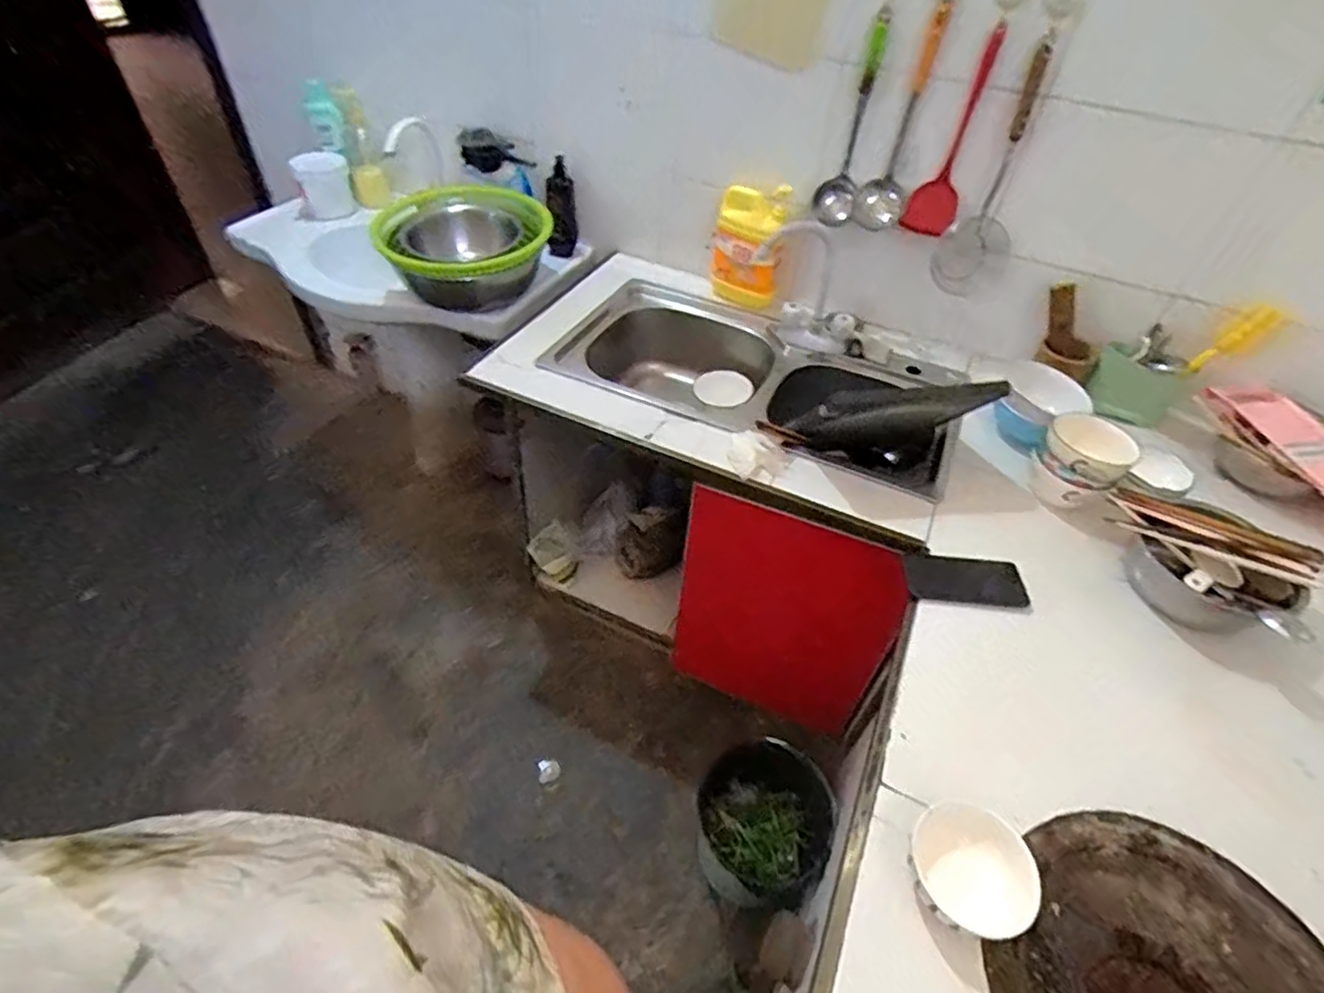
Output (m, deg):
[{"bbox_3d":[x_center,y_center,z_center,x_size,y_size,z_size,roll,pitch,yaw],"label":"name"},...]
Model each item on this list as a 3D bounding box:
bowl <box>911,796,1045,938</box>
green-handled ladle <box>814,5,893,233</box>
[{"bbox_3d":[0.293,0.361,0.618,0.121,0.051,0.113,-21,49,-23],"label":"bowl"},{"bbox_3d":[0.337,-0.654,1.140,0.074,0.325,0.043,8,44,4],"label":"green-handled ladle"}]

